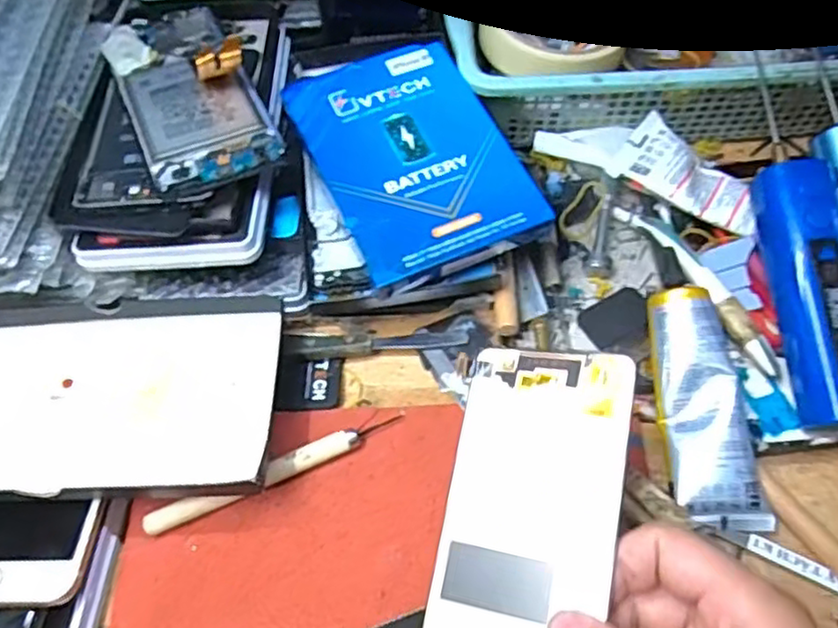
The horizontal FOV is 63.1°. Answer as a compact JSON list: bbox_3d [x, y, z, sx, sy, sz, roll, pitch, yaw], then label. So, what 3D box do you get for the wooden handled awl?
[{"bbox_3d":[-0.069,0.078,0.336,0.129,0.014,0.010,-23,59,-10],"label":"wooden handled awl"}]

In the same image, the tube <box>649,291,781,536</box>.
[{"bbox_3d":[0.135,0.044,0.326,0.038,0.019,0.114,-6,73,1],"label":"tube"}]

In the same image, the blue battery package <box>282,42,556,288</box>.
[{"bbox_3d":[-0.004,-0.087,0.366,0.097,0.005,0.139,-23,67,-9],"label":"blue battery package"}]

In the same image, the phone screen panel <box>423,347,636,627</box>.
[{"bbox_3d":[0.041,0.087,0.266,0.068,0.007,0.151,3,70,28],"label":"phone screen panel"}]

